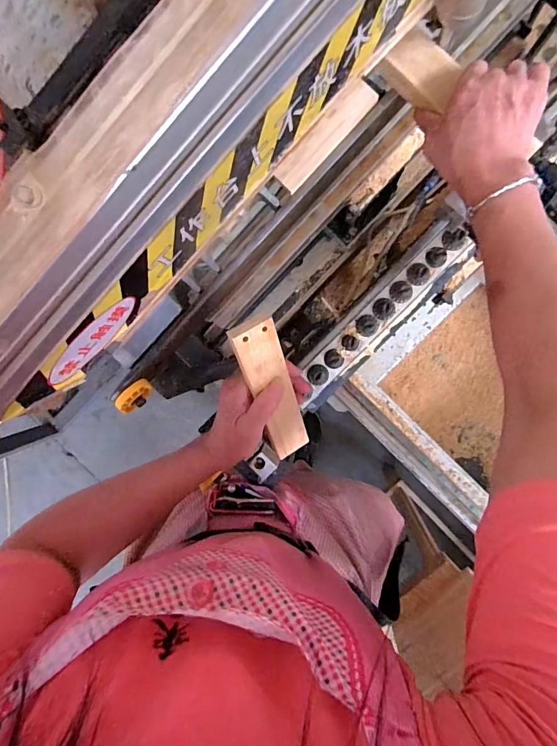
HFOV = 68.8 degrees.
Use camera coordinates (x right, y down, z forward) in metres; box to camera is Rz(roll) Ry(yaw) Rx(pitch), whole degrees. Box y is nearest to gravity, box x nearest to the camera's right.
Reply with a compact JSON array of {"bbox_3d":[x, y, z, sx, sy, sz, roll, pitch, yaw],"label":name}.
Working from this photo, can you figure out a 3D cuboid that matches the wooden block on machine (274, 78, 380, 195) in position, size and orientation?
[{"bbox_3d":[0.047,-0.246,0.429,0.133,0.018,0.032,-46,121,8],"label":"wooden block on machine"}]

